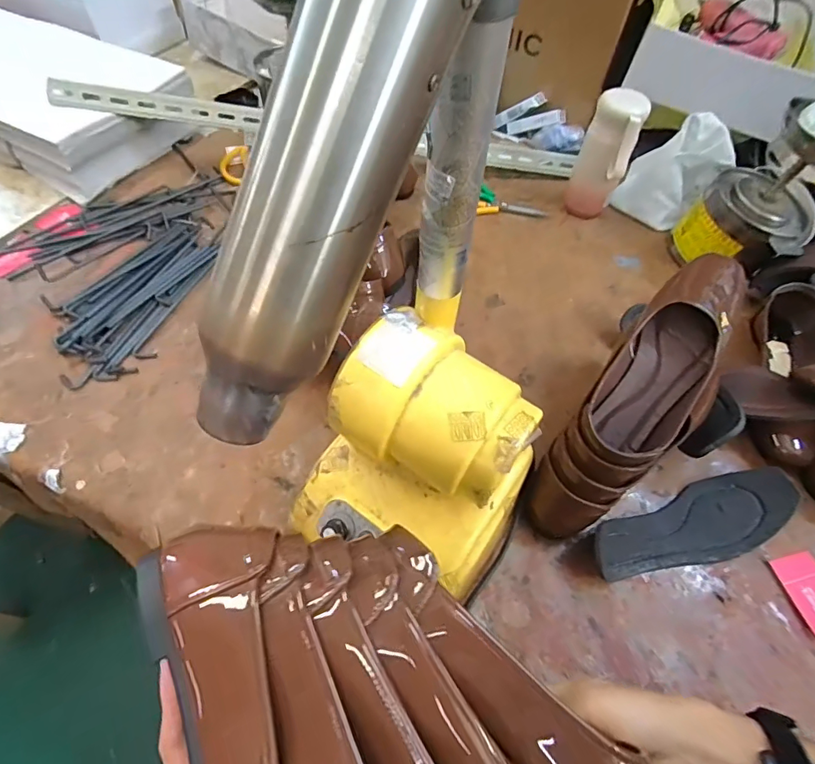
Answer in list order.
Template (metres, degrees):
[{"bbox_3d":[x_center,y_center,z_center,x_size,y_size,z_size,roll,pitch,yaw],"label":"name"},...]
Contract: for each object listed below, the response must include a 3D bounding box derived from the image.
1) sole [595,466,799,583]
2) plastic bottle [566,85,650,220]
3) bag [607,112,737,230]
[{"bbox_3d":[0.294,0.150,0.476,0.228,0.035,0.077,-16,59,-12],"label":"sole"},{"bbox_3d":[0.300,-0.341,0.709,0.078,0.176,0.069,22,59,11],"label":"plastic bottle"},{"bbox_3d":[0.426,-0.328,0.739,0.144,0.137,0.105,31,61,16],"label":"bag"}]

